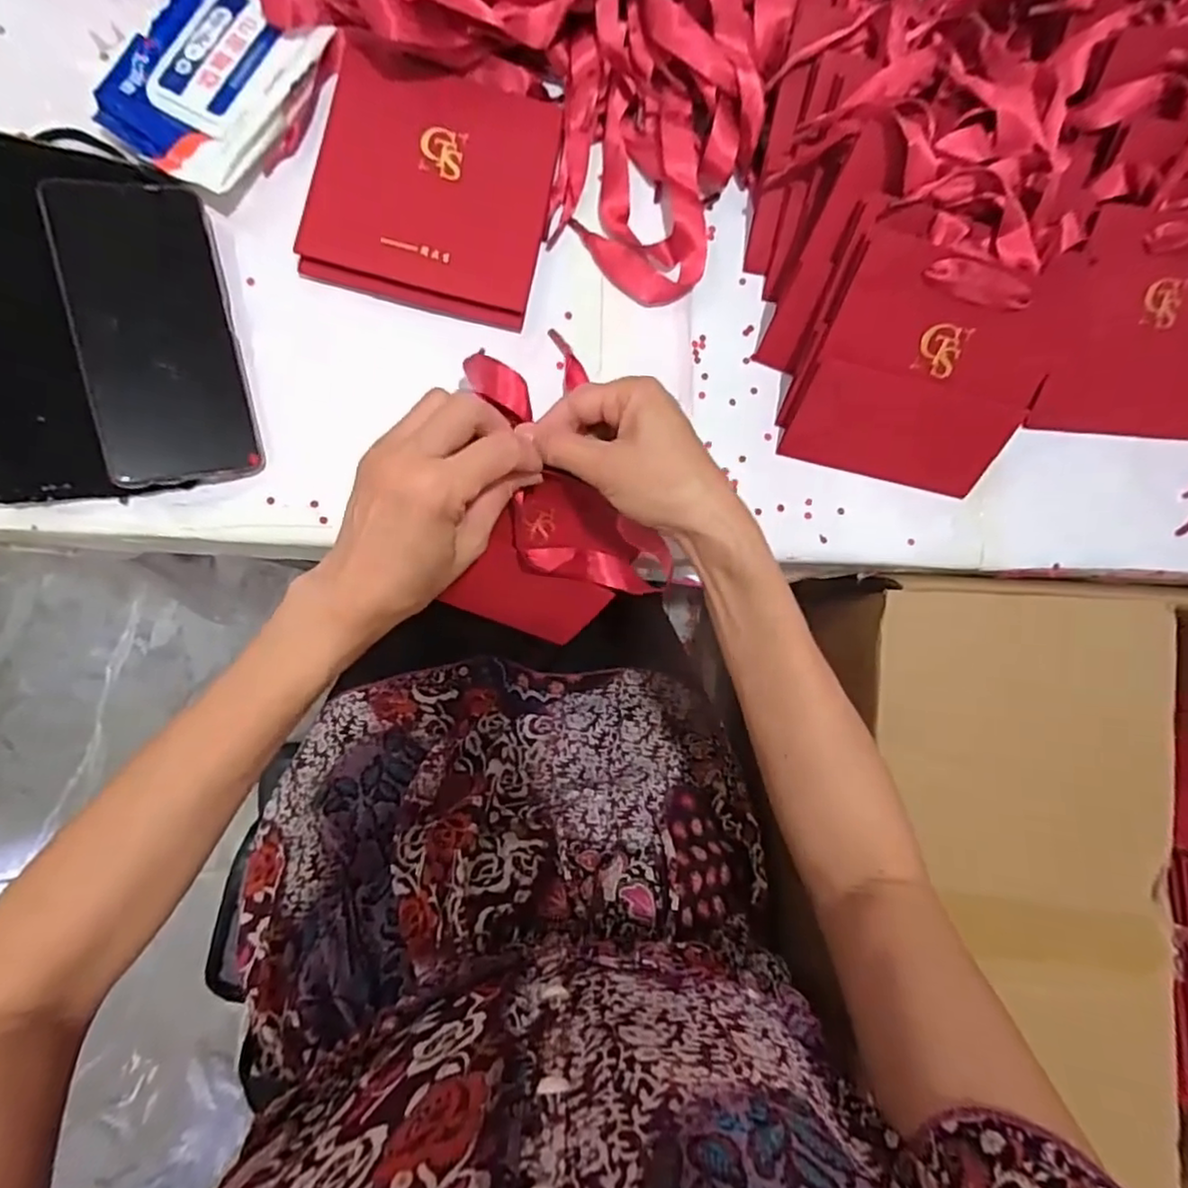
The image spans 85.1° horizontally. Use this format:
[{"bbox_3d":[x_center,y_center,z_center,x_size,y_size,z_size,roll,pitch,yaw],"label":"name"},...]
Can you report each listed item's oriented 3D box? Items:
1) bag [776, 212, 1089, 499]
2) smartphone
[{"bbox_3d":[0.210,-0.139,0.407,0.142,0.018,0.145,12,125,-9],"label":"bag"},{"bbox_3d":[-0.248,-0.147,0.370,0.078,0.011,0.163,-13,98,-29],"label":"smartphone"}]

